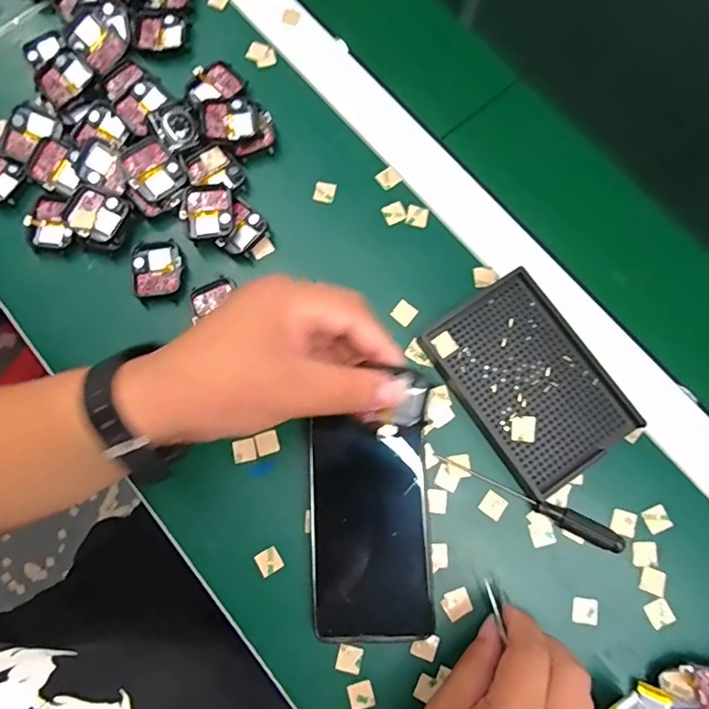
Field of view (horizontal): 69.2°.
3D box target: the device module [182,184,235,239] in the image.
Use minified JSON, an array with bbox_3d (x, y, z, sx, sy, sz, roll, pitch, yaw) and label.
[{"bbox_3d":[-0.110,-0.105,0.386,0.036,0.010,0.039,-10,78,-2],"label":"device module"}]

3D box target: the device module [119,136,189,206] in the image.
[{"bbox_3d":[-0.153,-0.140,0.387,0.037,0.009,0.043,-39,81,-8],"label":"device module"}]

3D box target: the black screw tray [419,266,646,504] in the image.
[{"bbox_3d":[0.121,0.018,0.362,0.091,0.022,0.134,-33,80,-7],"label":"black screw tray"}]

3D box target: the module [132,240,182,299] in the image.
[{"bbox_3d":[-0.147,-0.064,0.385,0.035,0.008,0.042,-11,78,-3],"label":"module"}]

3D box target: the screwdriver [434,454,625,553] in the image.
[{"bbox_3d":[0.117,0.099,0.346,0.128,0.014,0.013,25,79,5],"label":"screwdriver"}]

